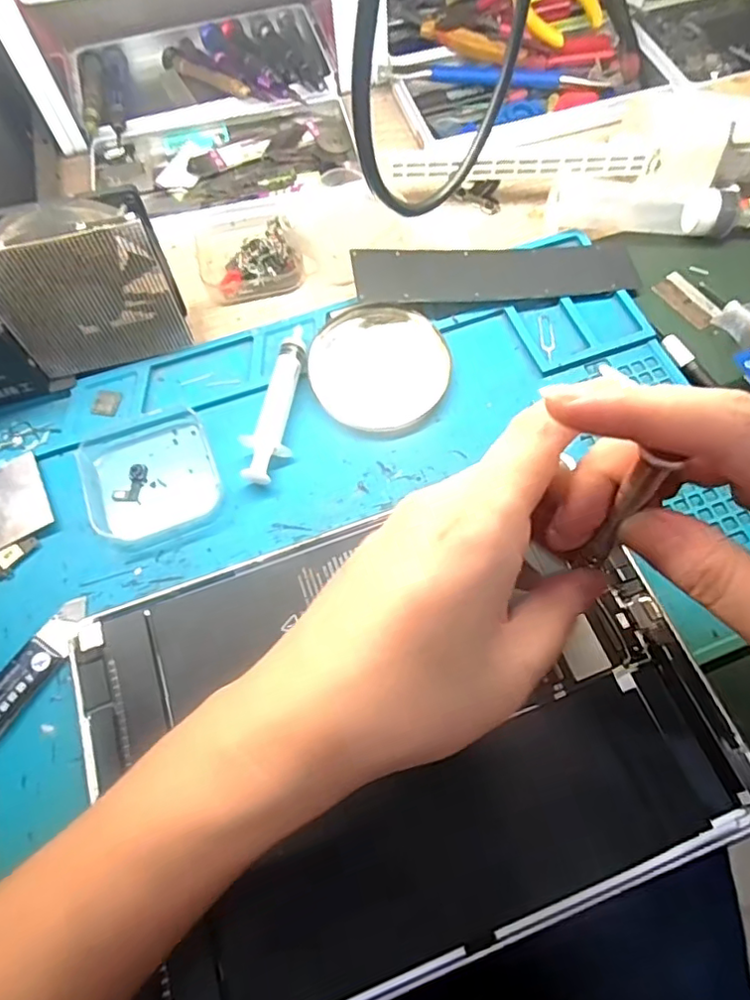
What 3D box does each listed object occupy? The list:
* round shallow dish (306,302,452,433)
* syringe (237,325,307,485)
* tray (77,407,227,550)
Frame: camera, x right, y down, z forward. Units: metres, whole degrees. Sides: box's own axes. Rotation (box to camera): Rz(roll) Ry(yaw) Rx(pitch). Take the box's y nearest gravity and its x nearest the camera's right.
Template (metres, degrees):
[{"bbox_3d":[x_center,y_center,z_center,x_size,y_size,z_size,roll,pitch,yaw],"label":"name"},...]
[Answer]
[{"bbox_3d":[0.002,-0.073,0.310,0.073,0.015,0.073,-1,66,2],"label":"round shallow dish"},{"bbox_3d":[-0.051,-0.050,0.301,0.021,0.015,0.091,7,66,6],"label":"syringe"},{"bbox_3d":[-0.112,-0.012,0.288,0.061,0.014,0.063,-20,66,-6],"label":"tray"}]

